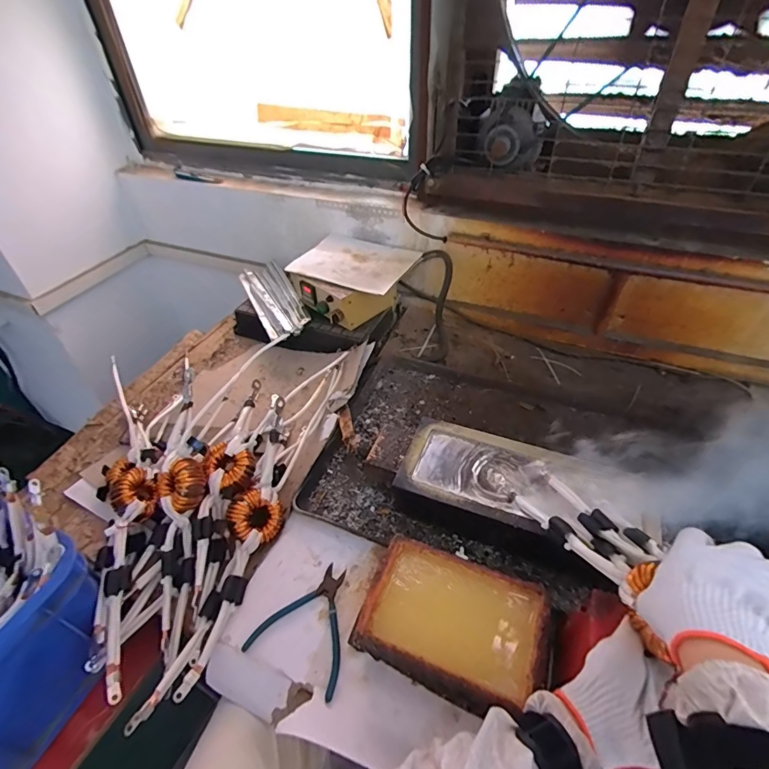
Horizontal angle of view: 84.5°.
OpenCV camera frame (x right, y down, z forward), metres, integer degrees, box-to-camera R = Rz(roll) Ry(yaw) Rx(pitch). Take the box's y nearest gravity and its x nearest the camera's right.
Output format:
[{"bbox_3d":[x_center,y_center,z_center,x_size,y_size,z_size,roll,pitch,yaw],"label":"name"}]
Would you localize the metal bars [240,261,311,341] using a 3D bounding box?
[{"bbox_3d":[-0.264,-0.210,1.016,0.111,0.034,0.350,-20,47,-18],"label":"metal bars"}]

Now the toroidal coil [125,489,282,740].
[{"bbox_3d":[-0.219,0.268,0.544,0.059,0.059,0.288,11,45,13],"label":"toroidal coil"}]

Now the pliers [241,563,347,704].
[{"bbox_3d":[-0.091,0.300,0.544,0.123,0.008,0.135,16,47,18],"label":"pliers"}]

